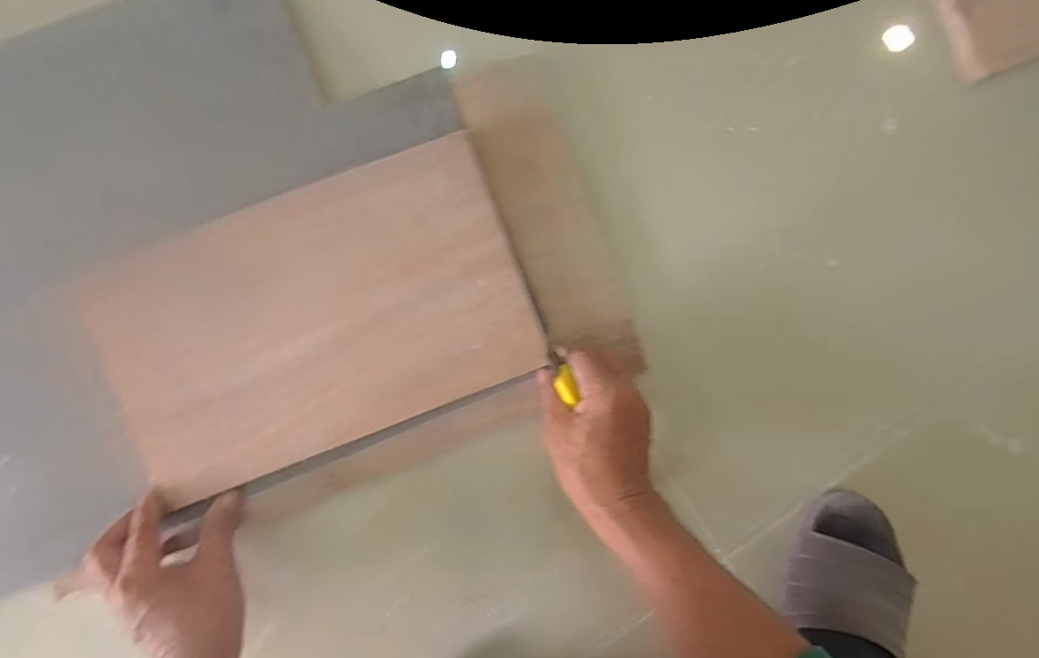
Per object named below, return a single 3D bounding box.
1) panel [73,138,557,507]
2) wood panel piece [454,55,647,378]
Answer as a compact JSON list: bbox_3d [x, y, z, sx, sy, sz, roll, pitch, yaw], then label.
[{"bbox_3d":[-0.161,-0.009,0.419,0.327,0.011,0.203,-21,93,-4],"label":"panel"},{"bbox_3d":[0.028,-0.097,0.448,0.078,0.011,0.276,-20,87,-6],"label":"wood panel piece"}]

